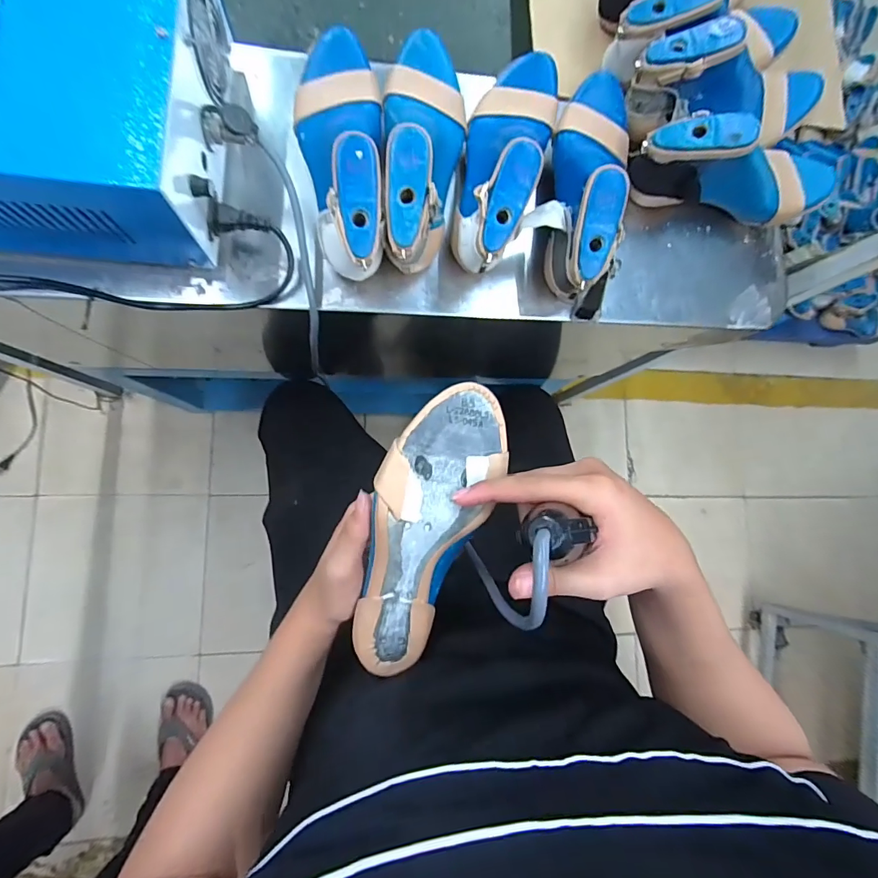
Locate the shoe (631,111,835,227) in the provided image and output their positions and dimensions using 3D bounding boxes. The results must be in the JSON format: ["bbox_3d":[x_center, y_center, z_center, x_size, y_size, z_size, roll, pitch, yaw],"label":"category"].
[{"bbox_3d":[0.334,-0.297,0.476,0.244,0.094,0.079,-6,85,-9],"label":"shoe"}]

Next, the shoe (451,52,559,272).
[{"bbox_3d":[0.067,-0.295,0.432,0.080,0.089,0.247,19,82,-6],"label":"shoe"}]

